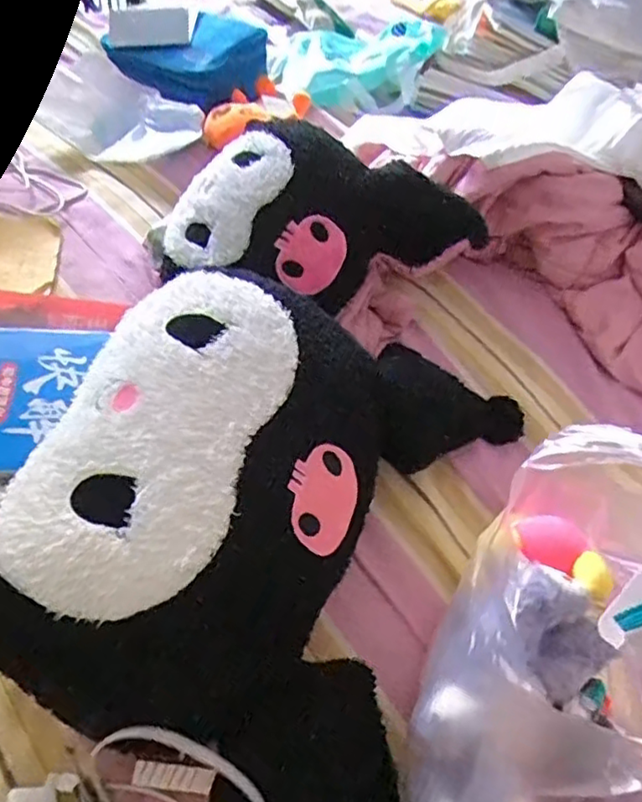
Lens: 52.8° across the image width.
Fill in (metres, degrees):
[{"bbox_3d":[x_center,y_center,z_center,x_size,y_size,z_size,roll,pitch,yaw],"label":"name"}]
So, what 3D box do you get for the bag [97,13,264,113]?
[{"bbox_3d":[-0.249,-0.633,1.211,0.335,0.135,0.061,10,49,27],"label":"bag"}]

